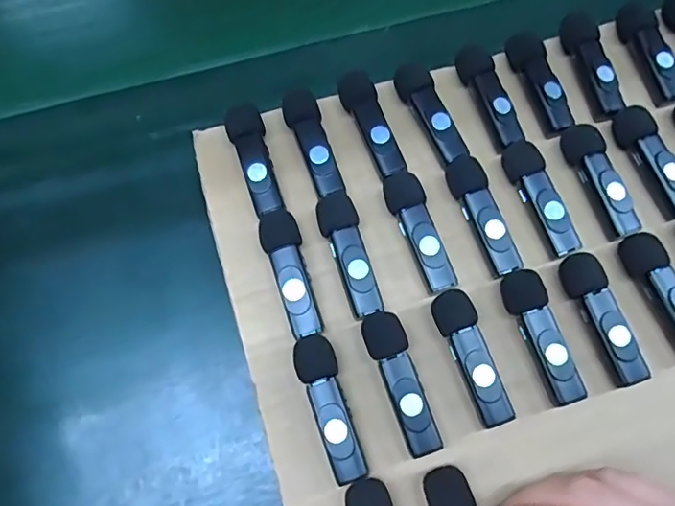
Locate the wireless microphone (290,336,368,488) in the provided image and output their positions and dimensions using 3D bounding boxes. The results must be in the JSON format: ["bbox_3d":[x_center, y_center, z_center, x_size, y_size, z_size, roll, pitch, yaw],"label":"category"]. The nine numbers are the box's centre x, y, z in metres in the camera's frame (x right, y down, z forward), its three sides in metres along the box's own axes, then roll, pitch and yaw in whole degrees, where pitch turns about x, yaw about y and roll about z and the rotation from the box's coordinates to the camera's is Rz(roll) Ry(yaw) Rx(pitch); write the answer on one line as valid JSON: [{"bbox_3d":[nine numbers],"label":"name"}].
[{"bbox_3d":[-0.003,0.070,0.245,0.018,0.016,0.064,-18,69,-7],"label":"wireless microphone"}]

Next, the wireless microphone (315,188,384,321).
[{"bbox_3d":[0.007,0.000,0.268,0.020,0.013,0.063,-20,69,-8],"label":"wireless microphone"}]

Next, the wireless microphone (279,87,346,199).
[{"bbox_3d":[-0.013,-0.060,0.287,0.019,0.011,0.064,-20,69,-8],"label":"wireless microphone"}]

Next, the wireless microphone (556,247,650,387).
[{"bbox_3d":[0.128,0.031,0.259,0.017,0.013,0.064,-19,69,-7],"label":"wireless microphone"}]

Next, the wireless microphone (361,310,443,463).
[{"bbox_3d":[0.030,0.059,0.250,0.019,0.014,0.065,-21,70,-8],"label":"wireless microphone"}]

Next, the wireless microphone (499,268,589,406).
[{"bbox_3d":[0.098,0.039,0.256,0.019,0.013,0.064,-19,69,-7],"label":"wireless microphone"}]

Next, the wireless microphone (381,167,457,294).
[{"bbox_3d":[0.041,-0.012,0.272,0.018,0.013,0.065,-19,69,-7],"label":"wireless microphone"}]

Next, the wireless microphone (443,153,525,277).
[{"bbox_3d":[0.075,-0.020,0.275,0.018,0.012,0.065,-20,69,-8],"label":"wireless microphone"}]

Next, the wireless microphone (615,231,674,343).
[{"bbox_3d":[0.160,0.019,0.261,0.016,0.014,0.064,-20,69,-8],"label":"wireless microphone"}]

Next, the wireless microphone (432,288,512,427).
[{"bbox_3d":[0.063,0.048,0.253,0.018,0.014,0.064,-18,69,-7],"label":"wireless microphone"}]

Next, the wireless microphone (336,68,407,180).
[{"bbox_3d":[0.018,-0.070,0.291,0.018,0.011,0.063,-21,70,-8],"label":"wireless microphone"}]

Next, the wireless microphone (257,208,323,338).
[{"bbox_3d":[-0.022,0.009,0.264,0.019,0.015,0.064,-20,69,-8],"label":"wireless microphone"}]

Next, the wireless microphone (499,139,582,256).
[{"bbox_3d":[0.105,-0.030,0.277,0.017,0.011,0.064,-20,69,-8],"label":"wireless microphone"}]

